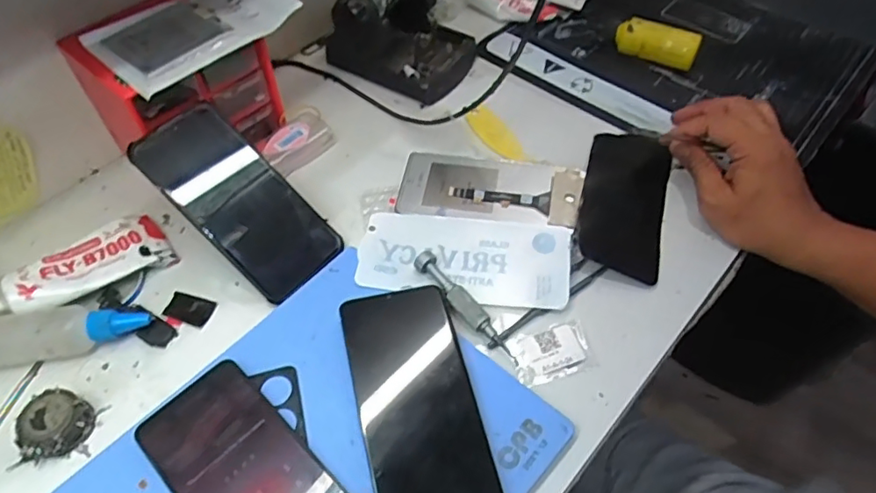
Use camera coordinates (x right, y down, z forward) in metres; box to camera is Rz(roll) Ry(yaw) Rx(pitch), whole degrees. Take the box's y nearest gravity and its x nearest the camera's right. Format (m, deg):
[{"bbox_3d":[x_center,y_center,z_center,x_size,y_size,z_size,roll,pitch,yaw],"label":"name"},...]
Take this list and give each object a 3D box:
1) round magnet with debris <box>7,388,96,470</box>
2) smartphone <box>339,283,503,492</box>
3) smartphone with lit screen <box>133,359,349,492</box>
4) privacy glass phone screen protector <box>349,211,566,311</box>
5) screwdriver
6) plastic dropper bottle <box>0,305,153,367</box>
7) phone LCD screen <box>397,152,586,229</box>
[{"bbox_3d":[-0.254,0.122,0.380,0.037,0.023,0.049,14,56,11],"label":"round magnet with debris"},{"bbox_3d":[-0.015,0.100,0.385,0.079,0.016,0.167,-12,55,-8],"label":"smartphone"},{"bbox_3d":[-0.113,0.147,0.355,0.161,0.009,0.075,39,65,23],"label":"smartphone with lit screen"},{"bbox_3d":[0.022,0.006,0.455,0.163,0.009,0.075,7,54,6],"label":"privacy glass phone screen protector"},{"bbox_3d":[0.019,0.044,0.427,0.017,0.012,0.107,-31,59,-20],"label":"screwdriver"},{"bbox_3d":[-0.270,0.058,0.417,0.115,0.035,0.041,-10,56,-7],"label":"plastic dropper bottle"},{"bbox_3d":[0.045,-0.052,0.494,0.152,0.006,0.069,6,54,8],"label":"phone LCD screen"}]

